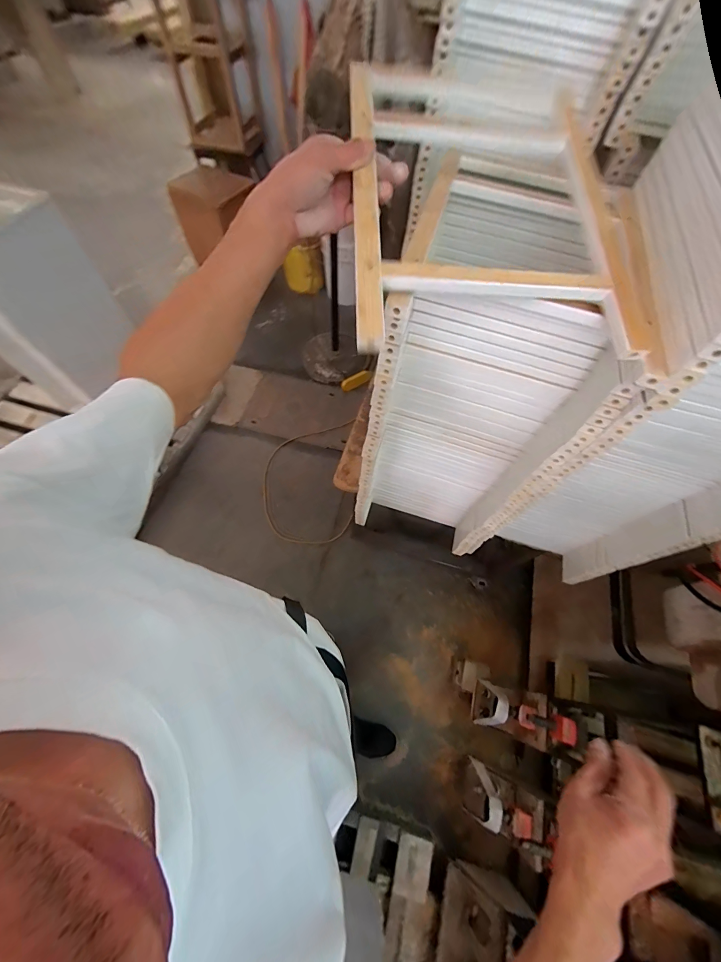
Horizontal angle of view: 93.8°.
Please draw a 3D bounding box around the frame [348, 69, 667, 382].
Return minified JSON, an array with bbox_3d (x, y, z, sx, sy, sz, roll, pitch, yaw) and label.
[{"bbox_3d":[0.152,-0.285,0.367,0.319,0.028,0.351,1,73,-9],"label":"frame"}]

